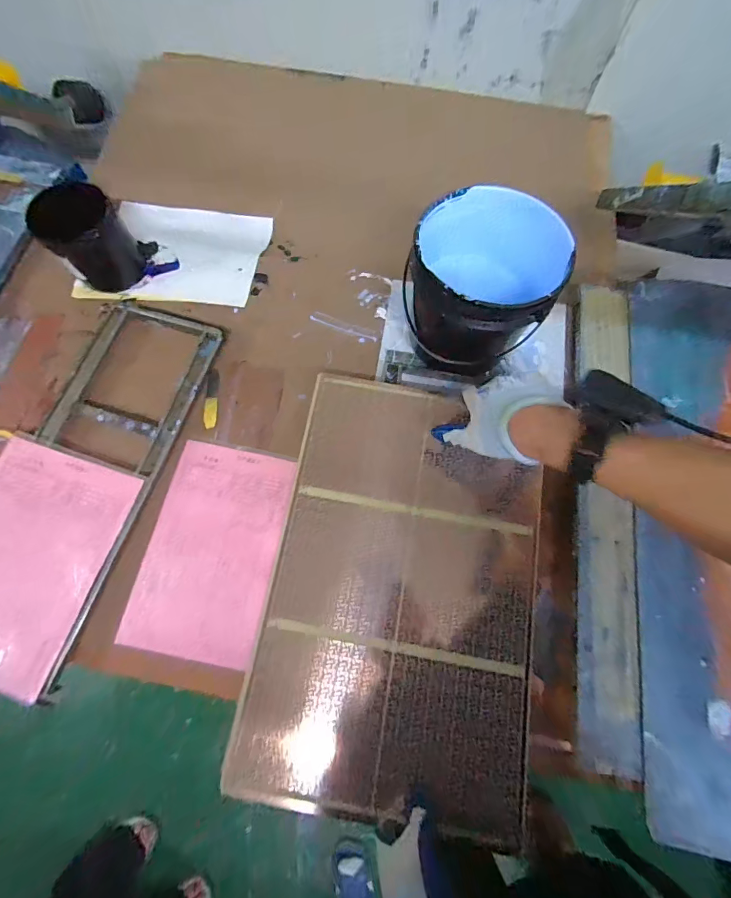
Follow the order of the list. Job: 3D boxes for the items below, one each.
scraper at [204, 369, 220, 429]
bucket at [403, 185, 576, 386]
[{"bbox_3d":[-0.247,-0.082,0.624,0.020,0.009,0.097,-1,72,-2],"label":"scraper"},{"bbox_3d":[0.154,-0.221,0.570,0.191,0.191,0.186,0,72,-1],"label":"bucket"}]

